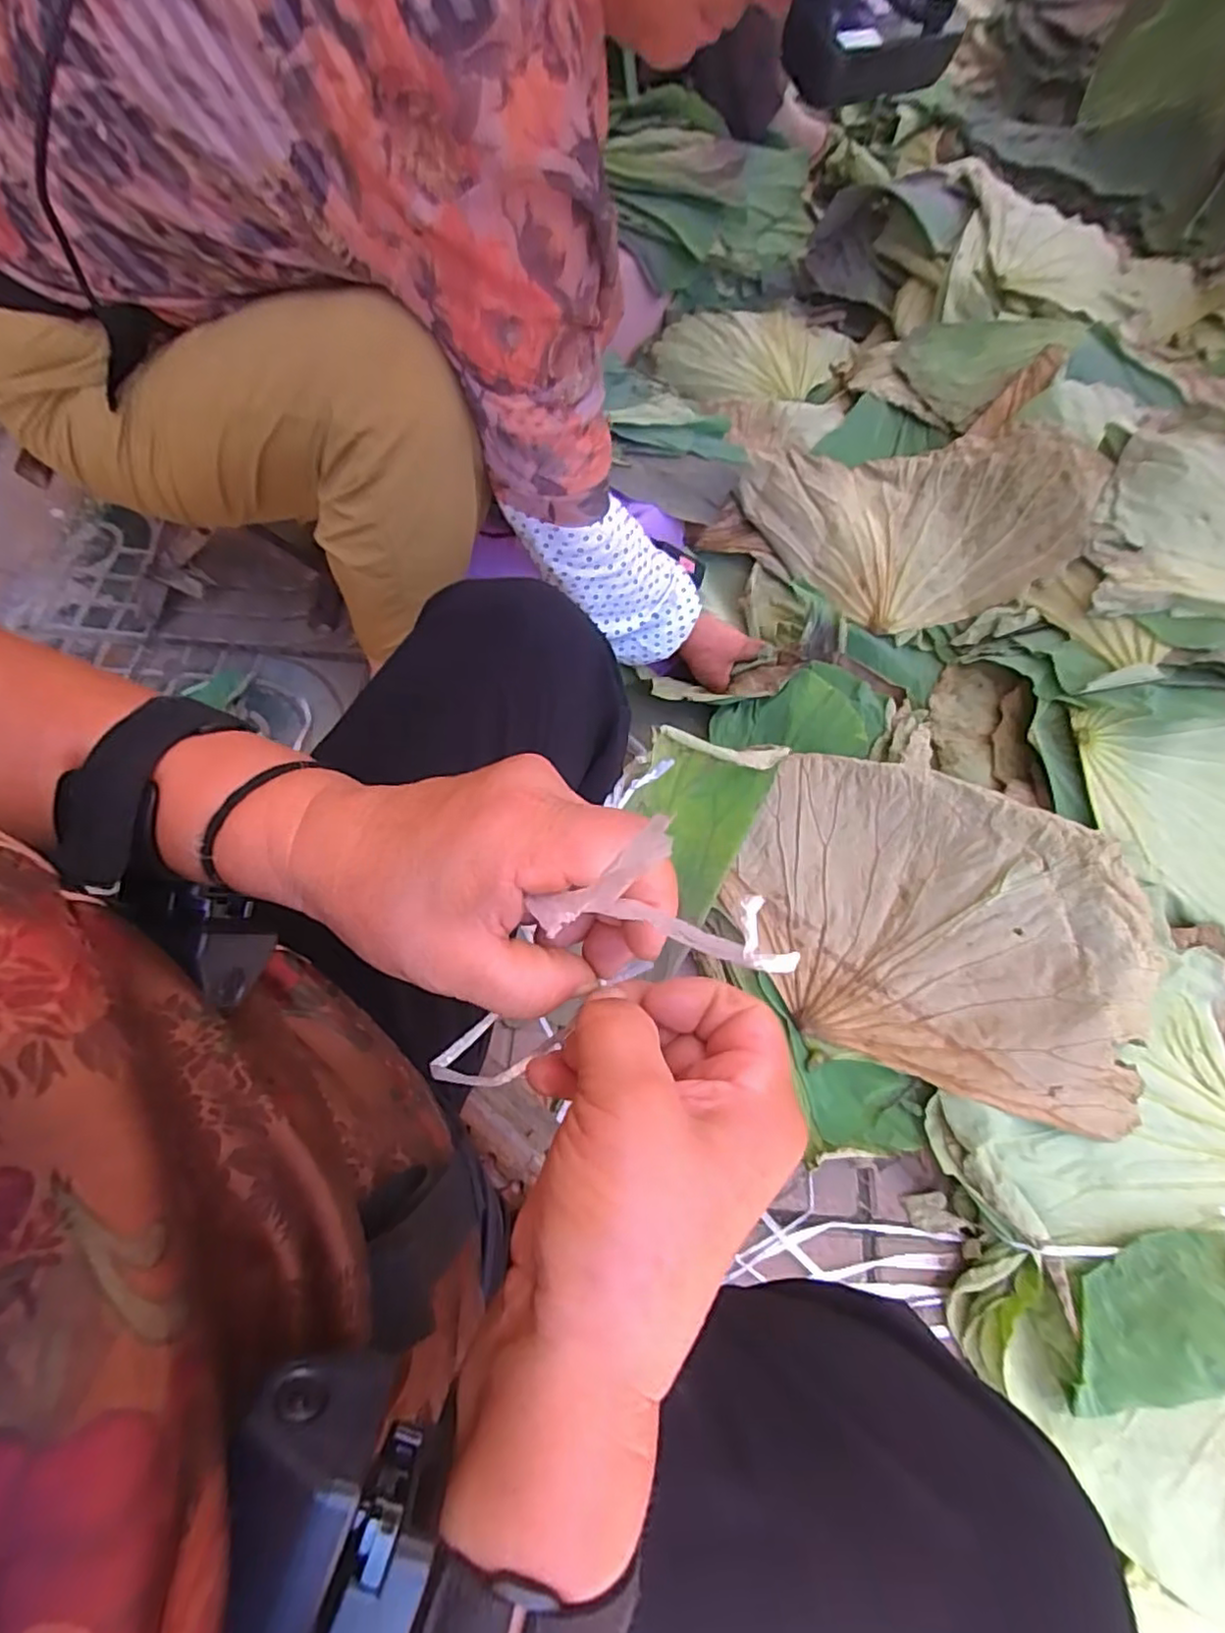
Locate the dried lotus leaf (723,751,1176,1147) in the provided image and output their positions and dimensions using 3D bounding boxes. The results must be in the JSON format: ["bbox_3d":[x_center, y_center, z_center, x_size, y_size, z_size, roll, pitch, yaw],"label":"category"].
[{"bbox_3d":[0.315,0.106,0.652,0.386,0.039,0.283,23,85,20],"label":"dried lotus leaf"}]

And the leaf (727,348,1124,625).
[{"bbox_3d":[0.377,-0.394,0.831,0.389,0.125,0.320,-7,62,-5],"label":"leaf"}]

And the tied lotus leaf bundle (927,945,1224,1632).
[{"bbox_3d":[0.493,0.424,0.572,0.349,0.125,0.438,-21,64,-12],"label":"tied lotus leaf bundle"}]

